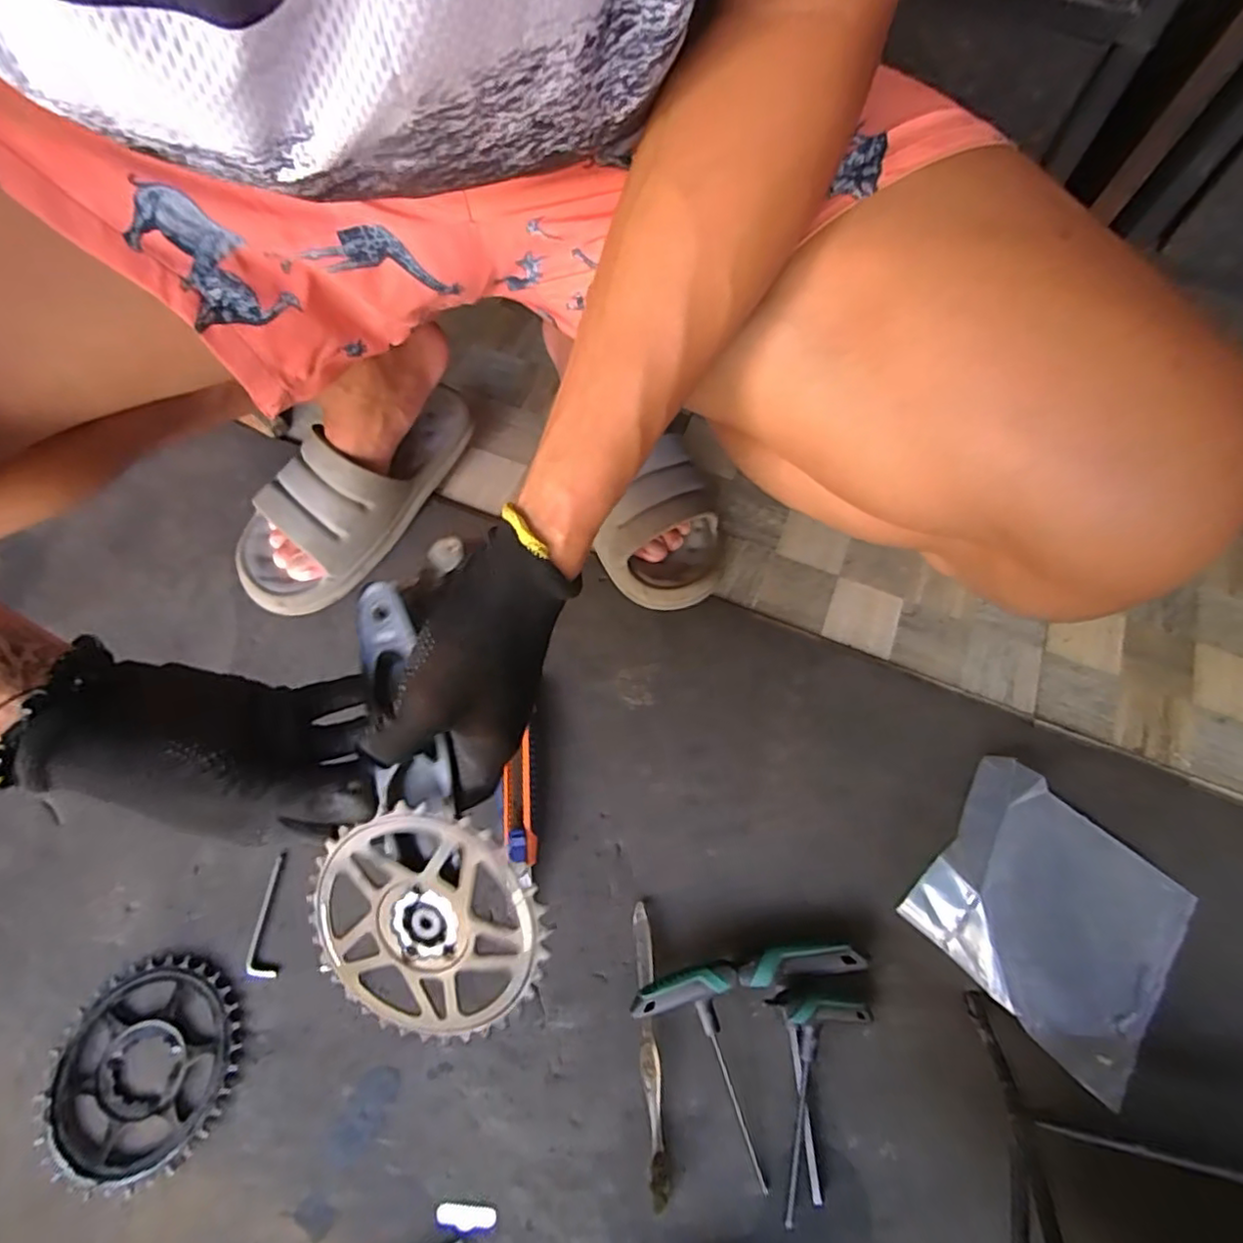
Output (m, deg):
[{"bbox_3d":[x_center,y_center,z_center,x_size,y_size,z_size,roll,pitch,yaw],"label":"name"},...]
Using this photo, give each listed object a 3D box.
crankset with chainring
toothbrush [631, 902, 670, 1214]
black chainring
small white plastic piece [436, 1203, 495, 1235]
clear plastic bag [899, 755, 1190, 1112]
[{"bbox_3d":[-0.128,0.113,0.360,0.127,0.050,0.238,-28,82,18],"label":"crankset with chainring"},{"bbox_3d":[0.020,0.300,0.448,0.014,0.014,0.178,-3,66,-4],"label":"toothbrush"},{"bbox_3d":[-0.332,0.311,0.436,0.127,0.005,0.133,1,66,-2],"label":"black chainring"},{"bbox_3d":[-0.103,0.393,0.414,0.038,0.004,0.013,5,66,0],"label":"small white plastic piece"},{"bbox_3d":[0.337,0.223,0.484,0.185,0.035,0.177,38,70,13],"label":"clear plastic bag"}]

